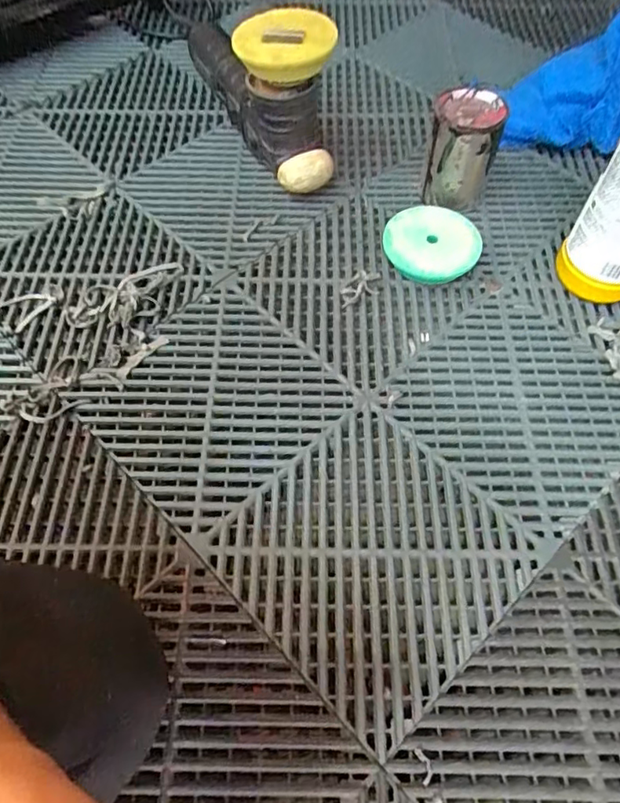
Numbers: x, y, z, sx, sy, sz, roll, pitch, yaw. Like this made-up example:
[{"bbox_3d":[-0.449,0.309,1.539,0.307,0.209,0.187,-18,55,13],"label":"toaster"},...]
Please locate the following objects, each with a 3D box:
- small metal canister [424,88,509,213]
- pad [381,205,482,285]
[{"bbox_3d":[0.162,-0.269,0.614,0.069,0.105,0.078,10,60,6],"label":"small metal canister"},{"bbox_3d":[0.124,-0.164,0.585,0.092,0.015,0.085,-21,71,1],"label":"pad"}]

